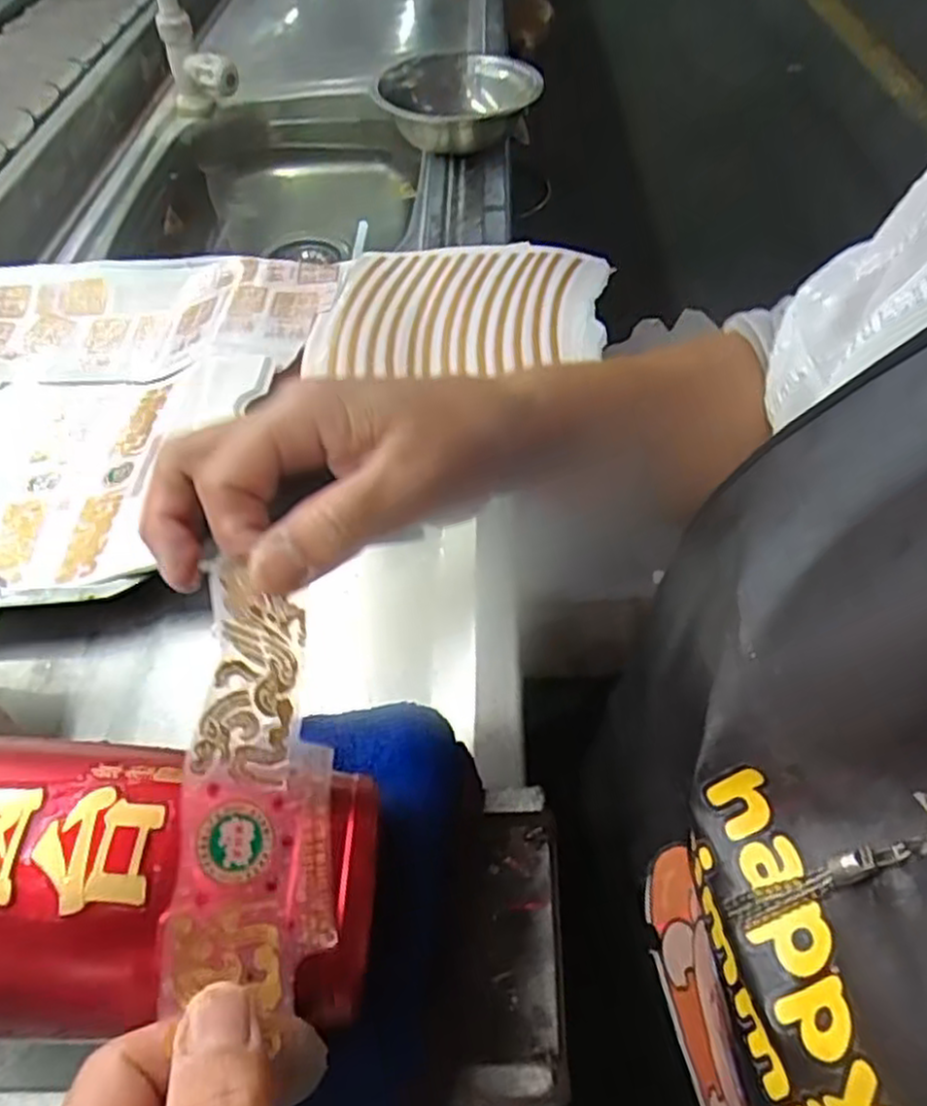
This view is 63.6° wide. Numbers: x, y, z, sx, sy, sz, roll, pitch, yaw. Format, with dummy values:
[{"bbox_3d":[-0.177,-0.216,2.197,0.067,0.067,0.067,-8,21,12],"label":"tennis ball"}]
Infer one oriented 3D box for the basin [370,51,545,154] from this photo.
[{"bbox_3d":[-0.001,-0.448,0.747,0.157,0.049,0.157,-1,52,1],"label":"basin"}]

